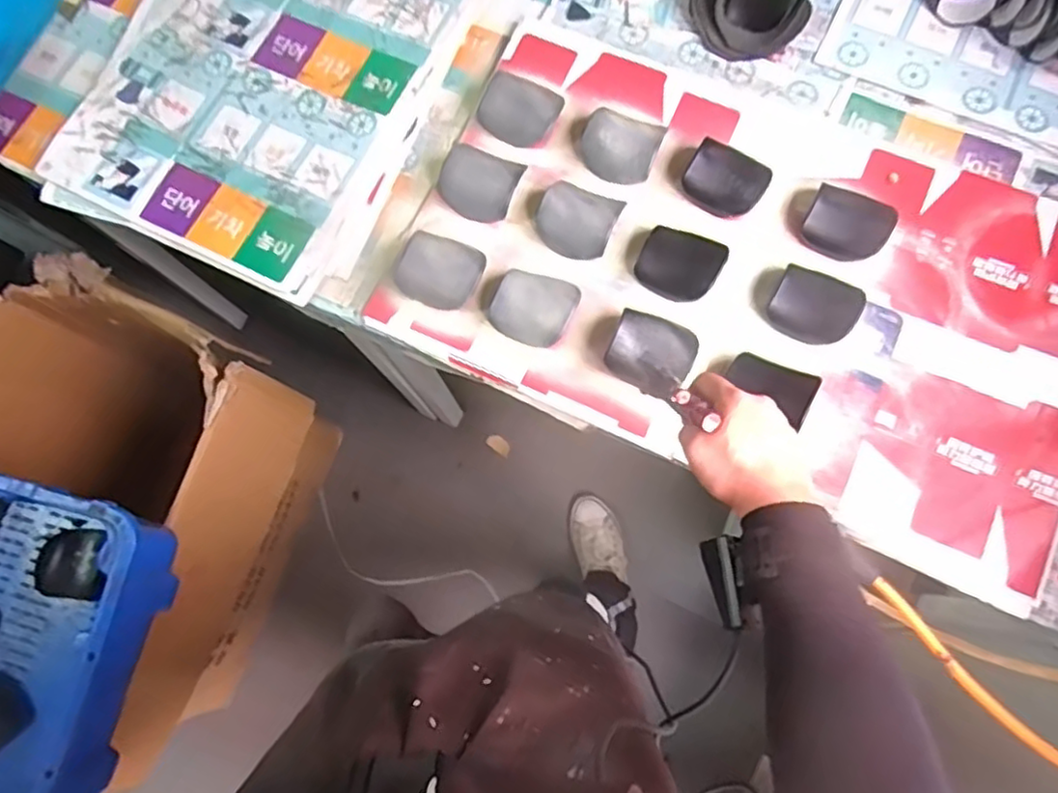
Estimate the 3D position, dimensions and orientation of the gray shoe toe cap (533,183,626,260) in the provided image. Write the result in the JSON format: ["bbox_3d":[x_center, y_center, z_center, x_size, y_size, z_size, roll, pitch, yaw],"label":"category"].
[{"bbox_3d":[0.056,-0.208,0.789,0.092,0.047,0.077,25,76,9],"label":"gray shoe toe cap"}]

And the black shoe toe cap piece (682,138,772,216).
[{"bbox_3d":[0.235,-0.256,0.795,0.092,0.042,0.076,29,76,10],"label":"black shoe toe cap piece"}]

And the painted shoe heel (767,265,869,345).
[{"bbox_3d":[0.322,-0.098,0.756,0.091,0.036,0.075,25,79,8],"label":"painted shoe heel"}]

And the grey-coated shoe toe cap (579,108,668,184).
[{"bbox_3d":[0.111,-0.305,0.813,0.093,0.044,0.077,29,76,10],"label":"grey-coated shoe toe cap"}]

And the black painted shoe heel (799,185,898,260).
[{"bbox_3d":[0.367,-0.199,0.772,0.092,0.047,0.073,23,76,8],"label":"black painted shoe heel"}]

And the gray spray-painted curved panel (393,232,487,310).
[{"bbox_3d":[-0.102,-0.146,0.787,0.095,0.053,0.082,18,75,7],"label":"gray spray-painted curved panel"}]

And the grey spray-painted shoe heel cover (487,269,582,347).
[{"bbox_3d":[0.005,-0.098,0.755,0.092,0.038,0.072,18,78,7],"label":"grey spray-painted shoe heel cover"}]

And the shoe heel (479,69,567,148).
[{"bbox_3d":[-0.011,-0.359,0.840,0.097,0.043,0.081,24,78,8],"label":"shoe heel"}]

